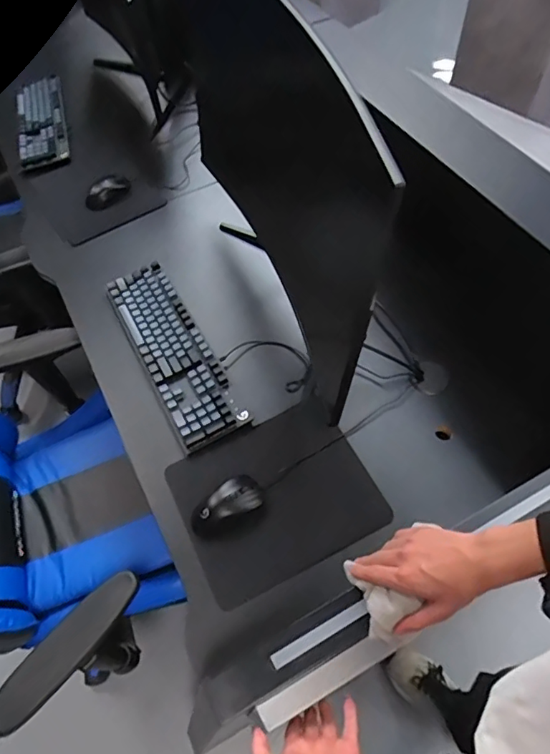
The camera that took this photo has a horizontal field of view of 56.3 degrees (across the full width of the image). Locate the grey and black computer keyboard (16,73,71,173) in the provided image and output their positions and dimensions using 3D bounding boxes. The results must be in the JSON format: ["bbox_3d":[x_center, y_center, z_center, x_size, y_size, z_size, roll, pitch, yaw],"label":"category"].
[{"bbox_3d":[-0.630,-0.696,1.391,0.123,0.024,0.394,-15,61,-4],"label":"grey and black computer keyboard"}]

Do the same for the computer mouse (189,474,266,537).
[{"bbox_3d":[-0.077,0.204,0.814,0.118,0.035,0.066,-35,64,-14],"label":"computer mouse"}]

